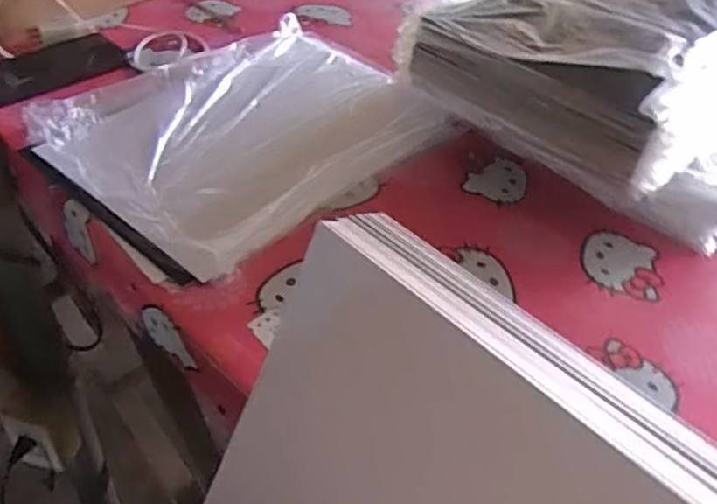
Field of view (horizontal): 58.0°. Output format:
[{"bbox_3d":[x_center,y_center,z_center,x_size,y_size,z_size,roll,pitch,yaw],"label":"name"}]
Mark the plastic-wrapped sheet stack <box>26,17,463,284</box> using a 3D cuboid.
[{"bbox_3d":[-0.106,-0.136,0.686,0.277,0.029,0.369,35,50,26],"label":"plastic-wrapped sheet stack"}]

